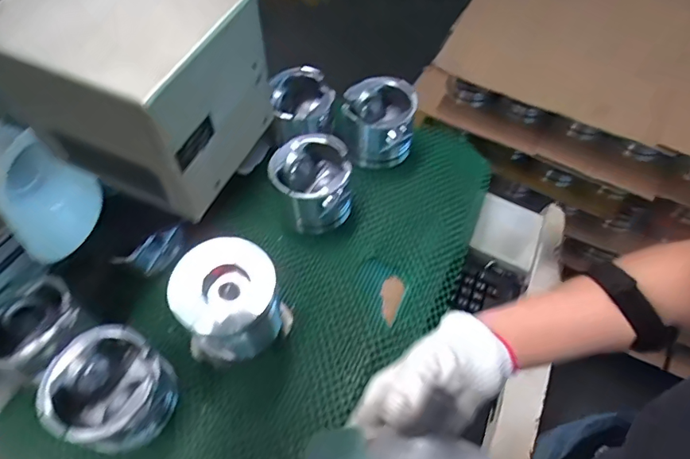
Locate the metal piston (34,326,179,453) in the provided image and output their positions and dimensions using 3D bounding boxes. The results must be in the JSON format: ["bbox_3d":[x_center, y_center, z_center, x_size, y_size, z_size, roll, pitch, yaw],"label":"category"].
[{"bbox_3d":[-0.251,0.180,0.531,0.100,0.102,0.112,21,59,12],"label":"metal piston"}]

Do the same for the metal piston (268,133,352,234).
[{"bbox_3d":[-0.048,-0.063,0.698,0.110,0.106,0.109,-10,58,-8],"label":"metal piston"}]

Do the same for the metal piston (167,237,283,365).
[{"bbox_3d":[-0.135,0.088,0.564,0.099,0.124,0.117,39,64,21],"label":"metal piston"}]

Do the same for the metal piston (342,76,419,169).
[{"bbox_3d":[0.053,-0.168,0.769,0.111,0.098,0.101,-1,57,-2],"label":"metal piston"}]

